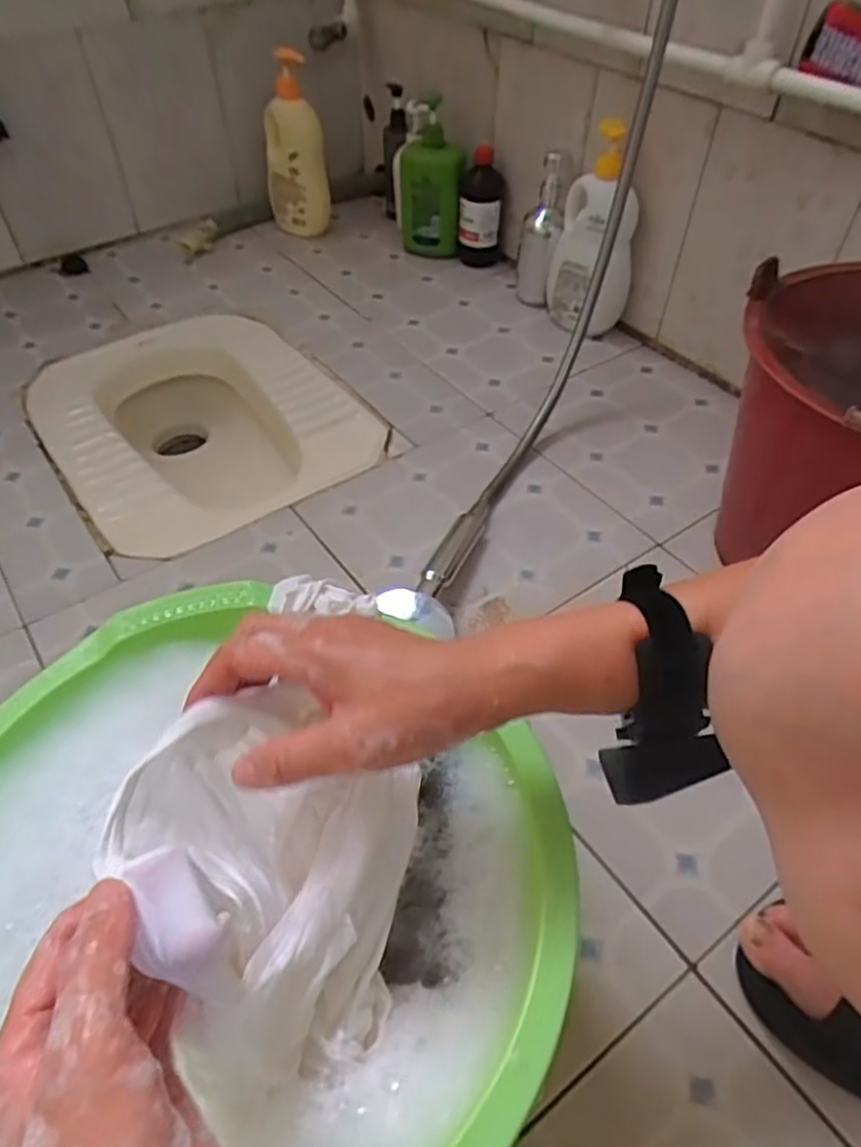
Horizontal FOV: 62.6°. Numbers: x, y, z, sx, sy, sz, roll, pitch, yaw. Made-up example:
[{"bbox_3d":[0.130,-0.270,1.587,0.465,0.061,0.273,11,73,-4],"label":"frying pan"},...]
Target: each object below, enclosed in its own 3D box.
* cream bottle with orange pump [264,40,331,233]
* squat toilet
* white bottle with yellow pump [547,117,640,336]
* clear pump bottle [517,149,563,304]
[{"bbox_3d":[-0.230,-0.706,1.186,0.104,0.267,0.097,-9,51,-5],"label":"cream bottle with orange pump"},{"bbox_3d":[-0.332,-0.179,1.027,0.374,0.181,0.460,-31,55,-25],"label":"squat toilet"},{"bbox_3d":[0.228,-0.472,0.995,0.086,0.265,0.100,-24,52,-20],"label":"white bottle with yellow pump"},{"bbox_3d":[0.165,-0.508,1.059,0.058,0.205,0.057,3,48,3],"label":"clear pump bottle"}]

